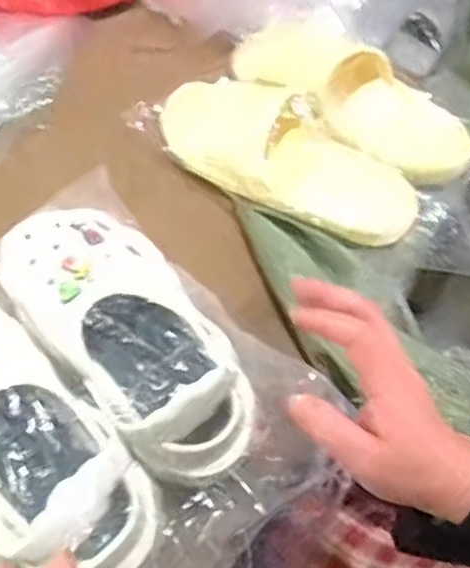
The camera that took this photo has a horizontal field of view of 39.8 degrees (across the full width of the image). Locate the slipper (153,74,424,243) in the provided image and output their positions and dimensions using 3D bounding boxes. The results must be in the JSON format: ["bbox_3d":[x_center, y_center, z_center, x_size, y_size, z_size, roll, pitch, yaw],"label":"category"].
[{"bbox_3d":[0.042,-0.125,0.604,0.263,0.067,0.110,35,67,23],"label":"slipper"}]

